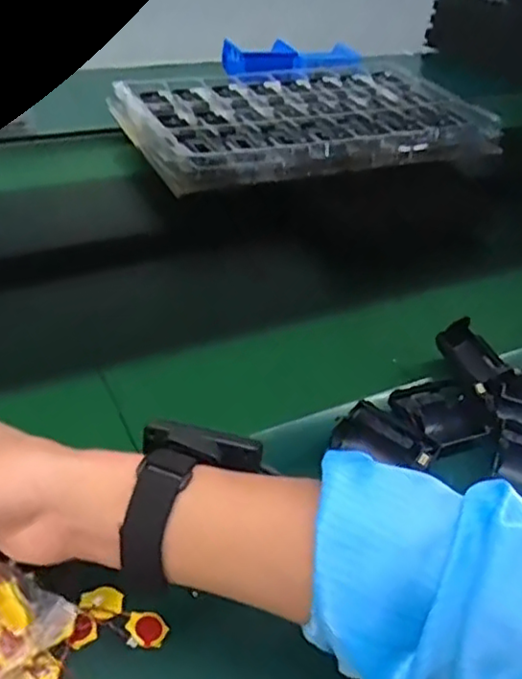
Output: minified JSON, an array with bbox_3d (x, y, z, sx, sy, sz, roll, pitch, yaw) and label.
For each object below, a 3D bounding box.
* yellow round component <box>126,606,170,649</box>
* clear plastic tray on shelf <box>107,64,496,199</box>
[{"bbox_3d":[-0.068,0.172,0.391,0.023,0.007,0.020,27,43,24],"label":"yellow round component"},{"bbox_3d":[0.054,-0.351,1.009,0.543,0.054,0.355,-16,43,-25],"label":"clear plastic tray on shelf"}]

